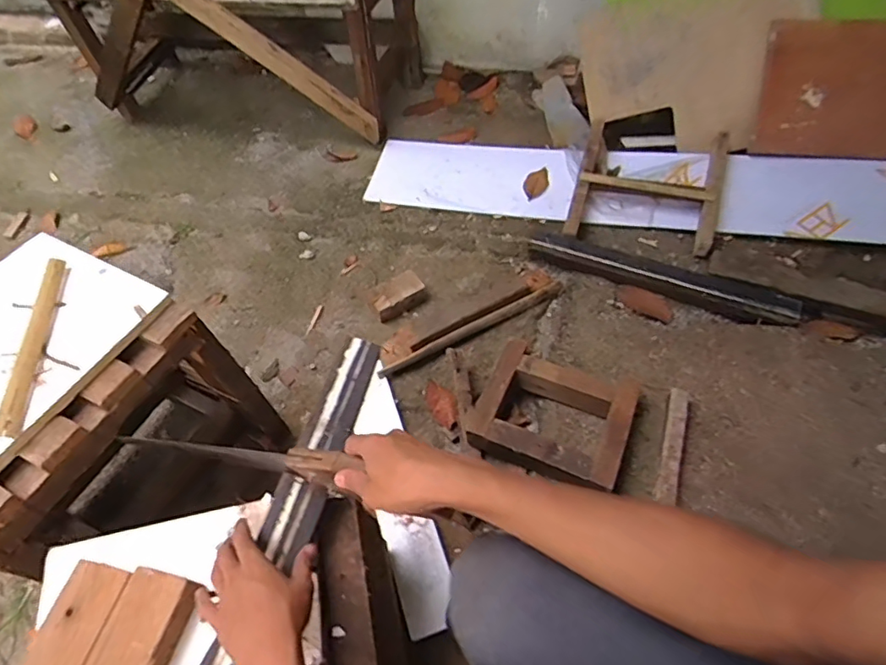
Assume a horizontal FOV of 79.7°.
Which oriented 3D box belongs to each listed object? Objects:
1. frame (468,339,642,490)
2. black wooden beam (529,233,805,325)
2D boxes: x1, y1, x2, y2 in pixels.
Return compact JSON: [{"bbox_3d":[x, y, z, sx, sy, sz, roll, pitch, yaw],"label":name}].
[{"bbox_3d":[0.199,0.143,0.960,0.264,0.077,0.218,20,60,17],"label":"frame"},{"bbox_3d":[0.459,-0.118,1.148,0.559,0.064,0.068,19,59,17],"label":"black wooden beam"}]

